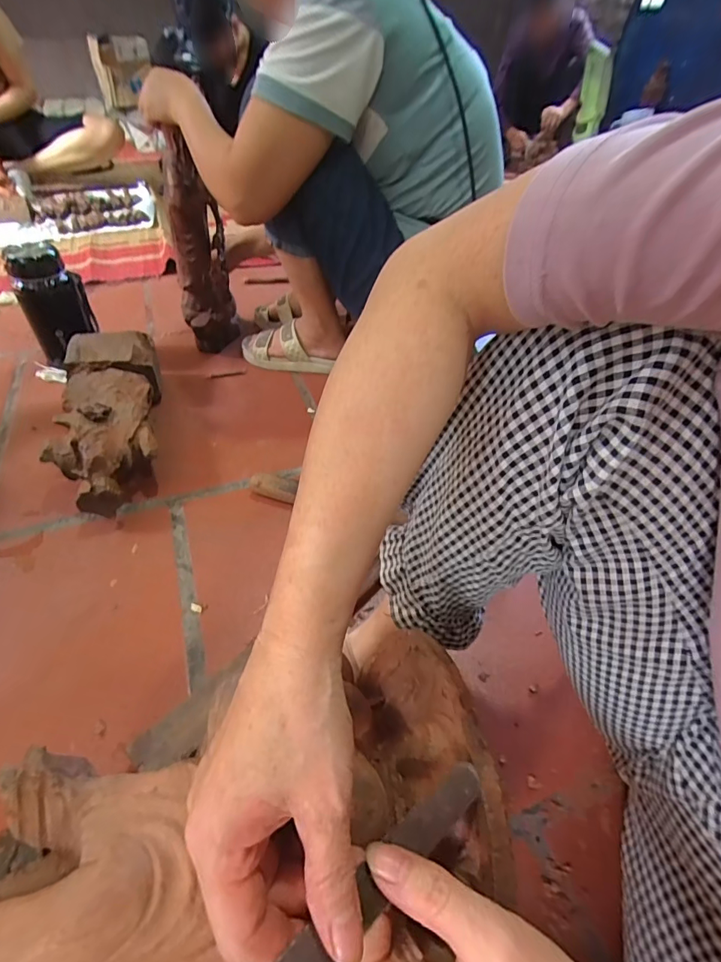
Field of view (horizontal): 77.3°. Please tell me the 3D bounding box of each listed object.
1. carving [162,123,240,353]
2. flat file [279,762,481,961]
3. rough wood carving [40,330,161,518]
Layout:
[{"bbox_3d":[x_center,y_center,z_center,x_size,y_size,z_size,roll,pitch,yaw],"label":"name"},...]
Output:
[{"bbox_3d":[-0.297,-0.413,0.842,0.100,0.343,0.070,-10,46,-14],"label":"carving"},{"bbox_3d":[-0.003,0.182,0.191,0.173,0.009,0.016,-21,51,-38],"label":"flat file"},{"bbox_3d":[-0.393,-0.103,0.717,0.138,0.107,0.362,-11,47,-14],"label":"rough wood carving"}]

